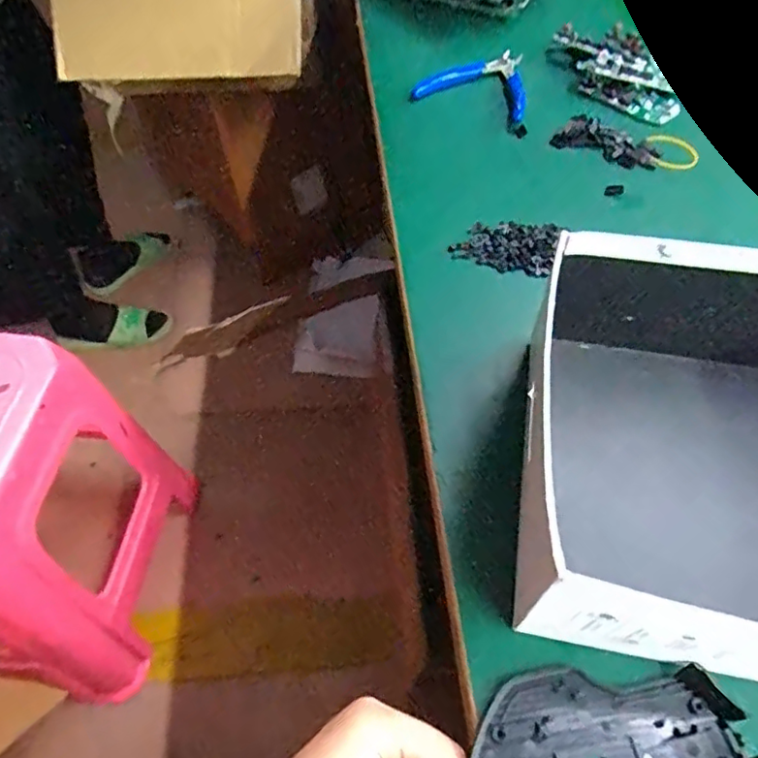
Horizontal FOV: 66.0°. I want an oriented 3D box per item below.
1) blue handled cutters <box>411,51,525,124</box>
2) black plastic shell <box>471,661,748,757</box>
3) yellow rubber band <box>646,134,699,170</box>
[{"bbox_3d":[0.097,-0.291,0.563,0.103,0.014,0.119,16,56,11],"label":"blue handled cutters"},{"bbox_3d":[0.097,0.158,0.241,0.109,0.011,0.069,-3,54,-2],"label":"black plastic shell"},{"bbox_3d":[0.250,-0.196,0.500,0.038,0.005,0.045,-6,54,-4],"label":"yellow rubber band"}]

